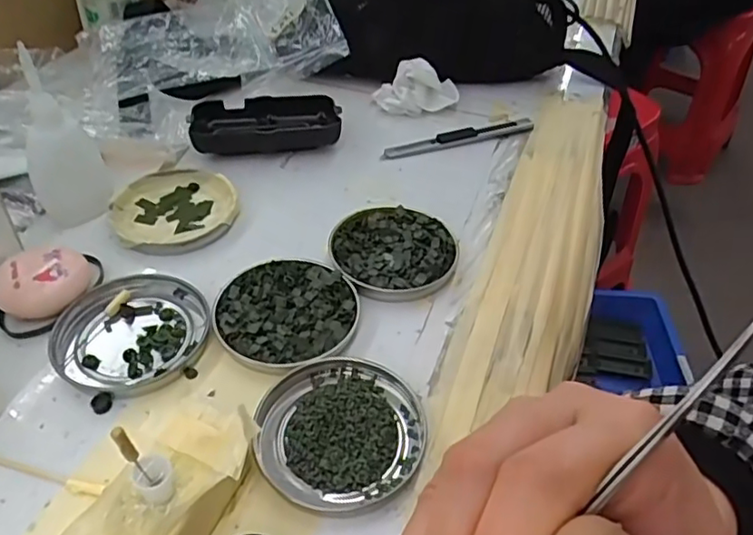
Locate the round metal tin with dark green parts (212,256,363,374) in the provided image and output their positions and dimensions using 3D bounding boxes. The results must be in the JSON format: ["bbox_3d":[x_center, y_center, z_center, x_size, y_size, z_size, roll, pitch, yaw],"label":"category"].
[{"bbox_3d":[-0.050,0.024,0.339,0.076,0.008,0.076,1,44,-1],"label":"round metal tin with dark green parts"}]

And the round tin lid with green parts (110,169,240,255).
[{"bbox_3d":[-0.134,-0.039,0.402,0.077,0.011,0.078,1,44,-1],"label":"round tin lid with green parts"}]

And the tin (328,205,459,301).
[{"bbox_3d":[0.010,-0.011,0.379,0.076,0.010,0.077,1,44,-1],"label":"tin"}]

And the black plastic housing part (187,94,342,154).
[{"bbox_3d":[-0.085,-0.110,0.465,0.108,0.024,0.050,-5,45,-8],"label":"black plastic housing part"}]

